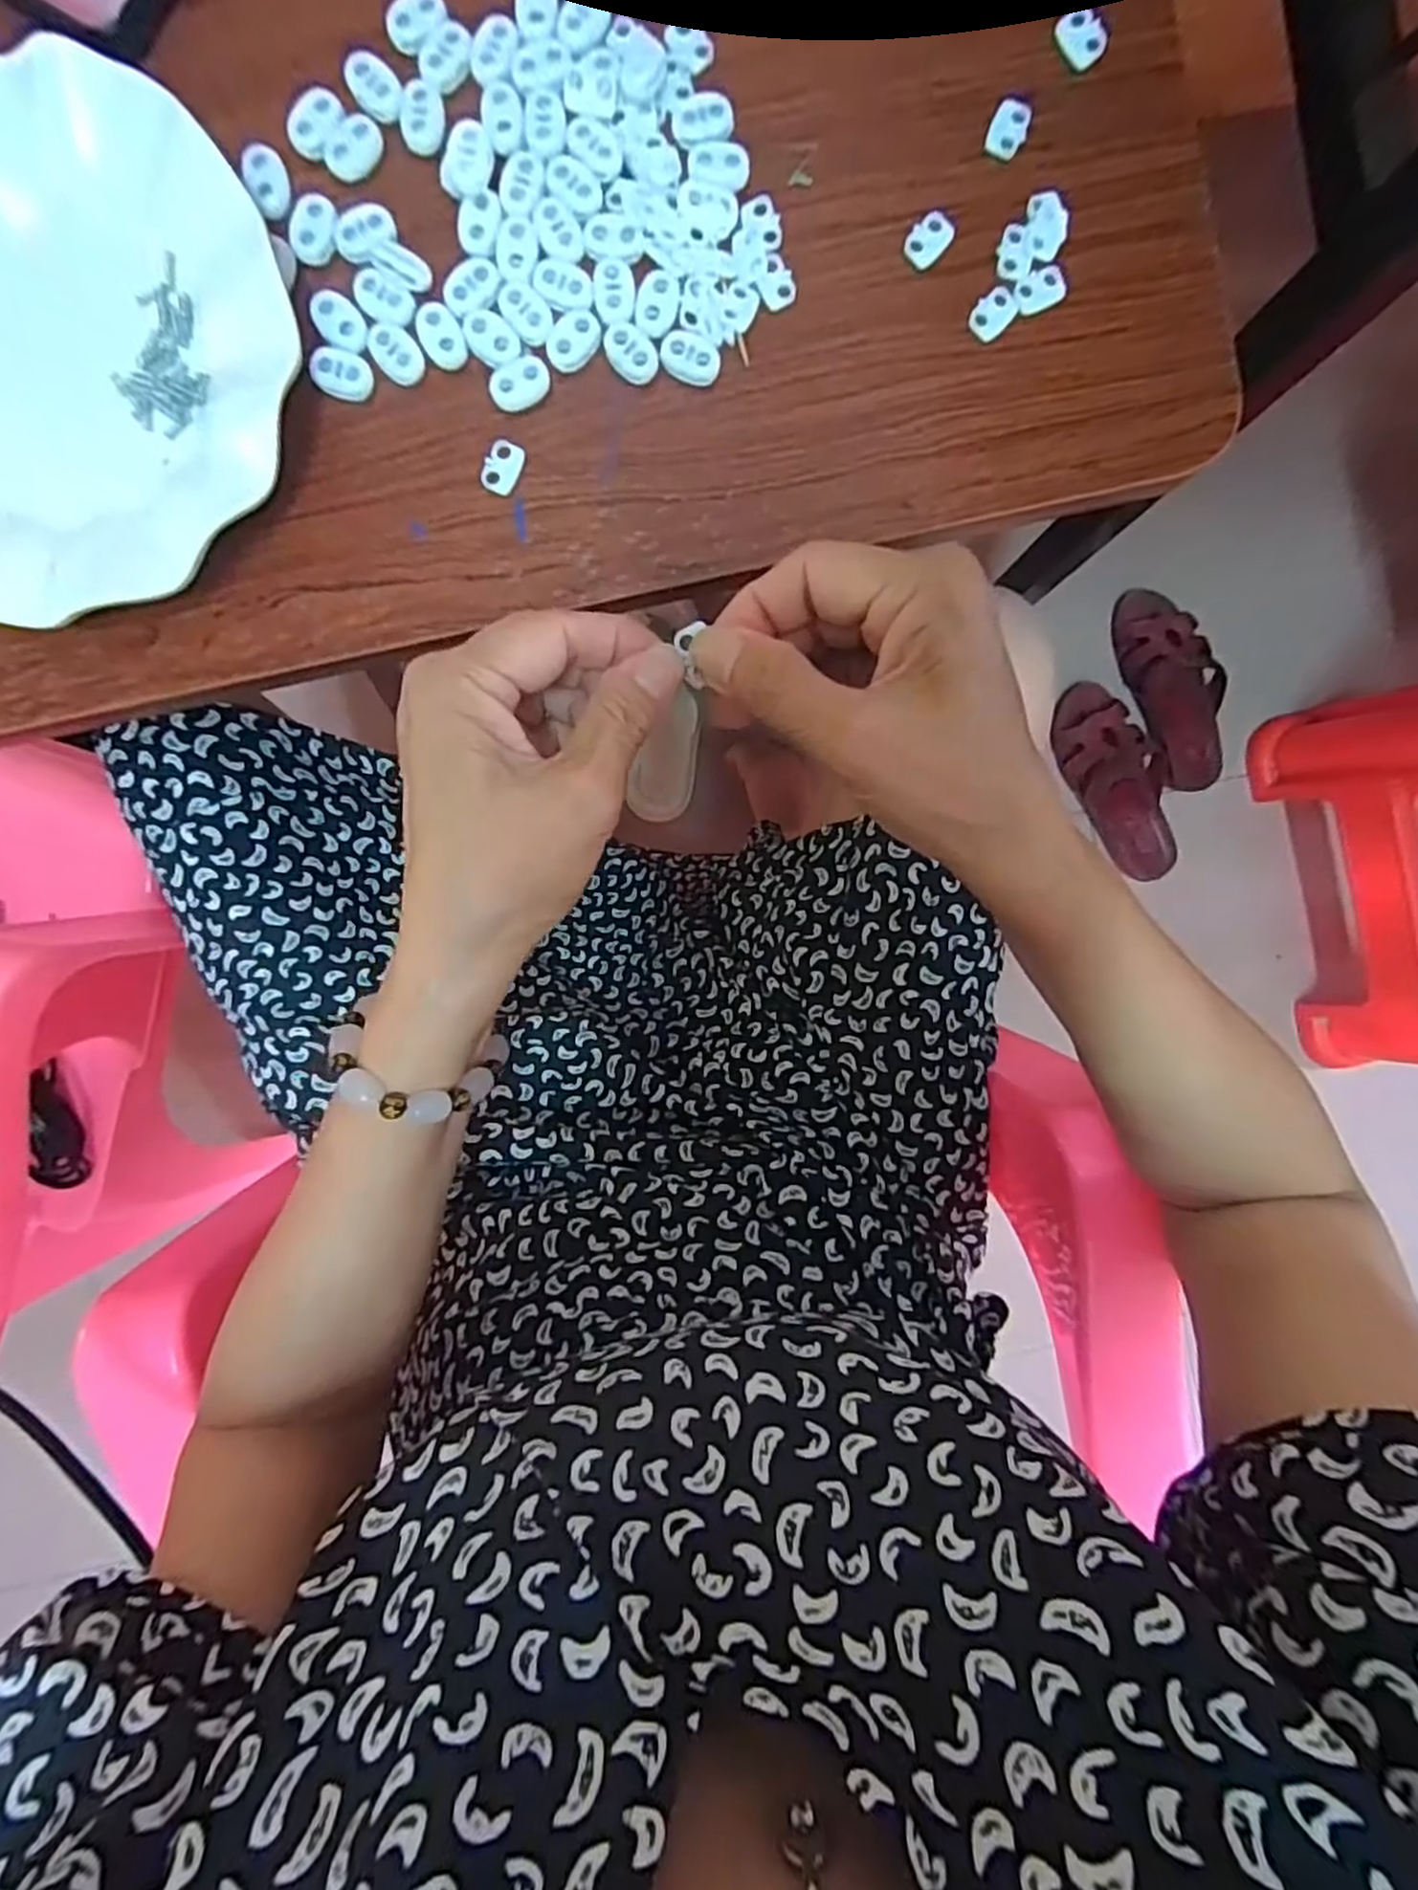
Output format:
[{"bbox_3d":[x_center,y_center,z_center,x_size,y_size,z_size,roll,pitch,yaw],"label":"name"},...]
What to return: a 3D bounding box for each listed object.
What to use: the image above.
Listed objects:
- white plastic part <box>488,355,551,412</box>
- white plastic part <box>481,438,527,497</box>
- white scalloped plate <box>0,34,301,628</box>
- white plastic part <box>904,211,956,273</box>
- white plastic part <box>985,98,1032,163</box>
[{"bbox_3d":[-0.071,-0.212,0.280,0.023,0.005,0.014,-23,95,0],"label":"white plastic part"},{"bbox_3d":[-0.078,-0.183,0.284,0.013,0.004,0.019,23,93,-4],"label":"white plastic part"},{"bbox_3d":[-0.248,-0.209,0.264,0.191,0.022,0.181,0,94,-2],"label":"white scalloped plate"},{"bbox_3d":[0.084,-0.268,0.281,0.014,0.004,0.019,44,92,-5],"label":"white plastic part"},{"bbox_3d":[0.113,-0.306,0.278,0.014,0.004,0.020,17,94,-3],"label":"white plastic part"}]

